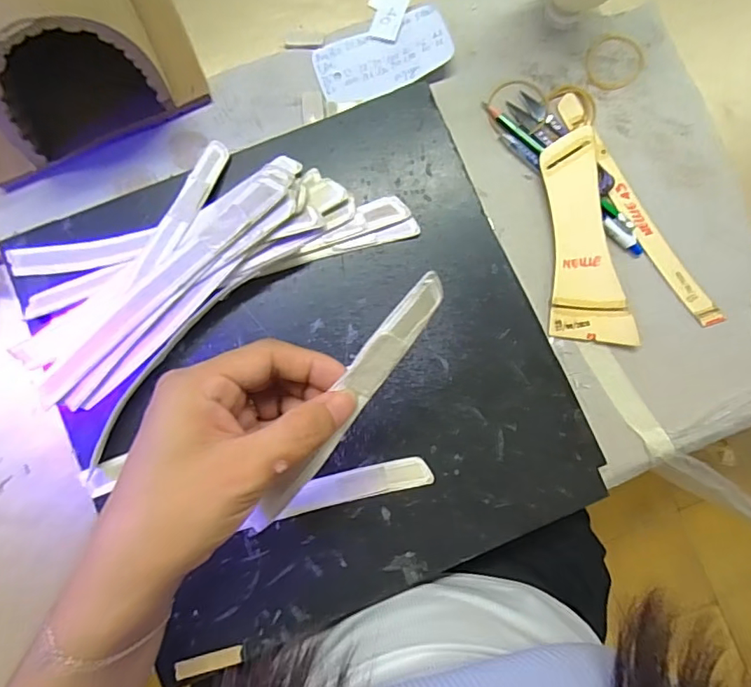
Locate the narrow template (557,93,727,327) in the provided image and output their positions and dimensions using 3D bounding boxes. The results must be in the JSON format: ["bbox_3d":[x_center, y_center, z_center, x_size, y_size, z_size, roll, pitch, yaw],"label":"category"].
[{"bbox_3d":[0.198,-0.102,0.394,0.022,0.010,0.204,-32,88,-4],"label":"narrow template"}]

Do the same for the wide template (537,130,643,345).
[{"bbox_3d":[0.153,-0.077,0.388,0.055,0.015,0.157,-8,87,-3],"label":"wide template"}]

